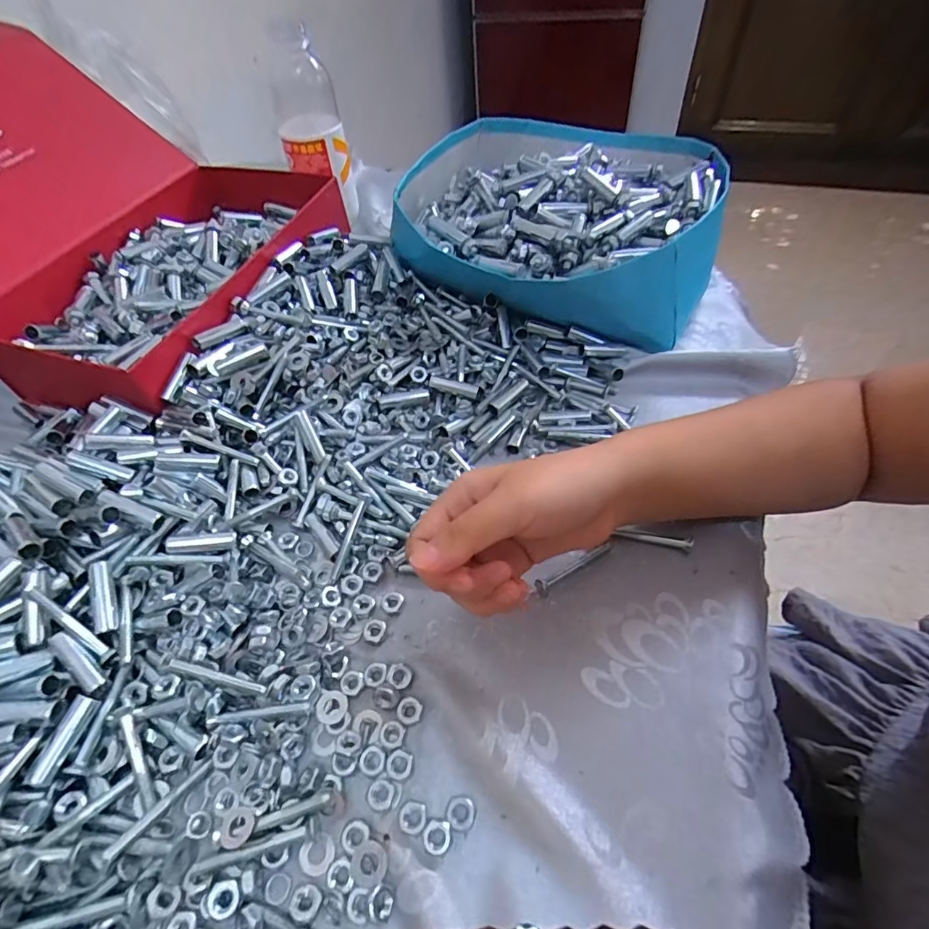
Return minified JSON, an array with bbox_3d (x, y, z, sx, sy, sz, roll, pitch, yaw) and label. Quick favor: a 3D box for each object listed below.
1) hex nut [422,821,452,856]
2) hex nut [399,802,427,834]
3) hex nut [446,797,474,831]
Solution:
[{"bbox_3d":[-0.013,0.171,0.232,0.013,0.004,0.012,-9,52,-3],"label":"hex nut"},{"bbox_3d":[-0.025,0.166,0.238,0.012,0.004,0.012,9,53,12],"label":"hex nut"},{"bbox_3d":[-0.002,0.164,0.237,0.013,0.004,0.013,-1,52,3],"label":"hex nut"}]

